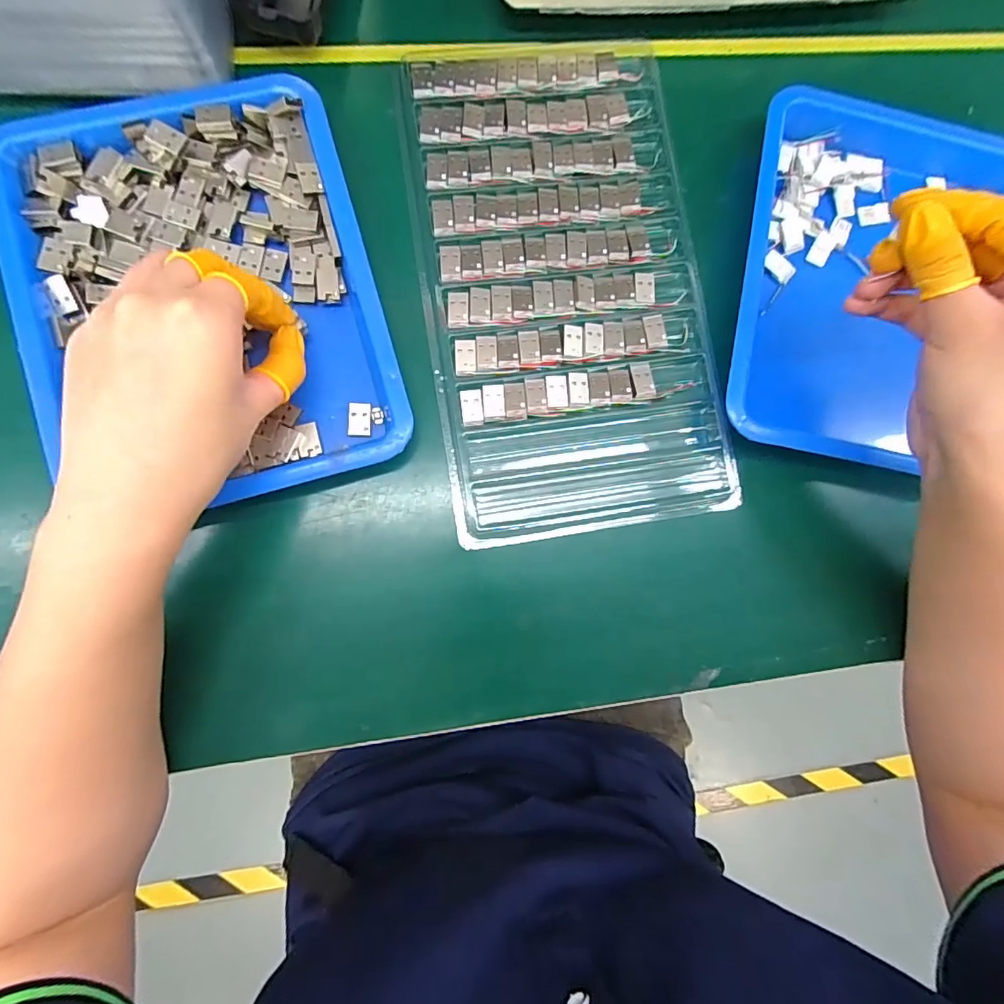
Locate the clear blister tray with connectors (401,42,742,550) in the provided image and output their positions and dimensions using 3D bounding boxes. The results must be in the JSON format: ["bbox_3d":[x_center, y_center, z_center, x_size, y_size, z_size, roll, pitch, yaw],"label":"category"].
[{"bbox_3d":[0.037,-0.126,0.297,0.160,0.015,0.285,-8,86,-6],"label":"clear blister tray with connectors"}]

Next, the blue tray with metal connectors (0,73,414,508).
[{"bbox_3d":[-0.156,-0.109,0.261,0.172,0.020,0.219,-16,88,-9],"label":"blue tray with metal connectors"}]

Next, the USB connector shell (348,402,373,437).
[{"bbox_3d":[-0.078,-0.045,0.279,0.013,0.004,0.018,0,85,-5],"label":"USB connector shell"}]

